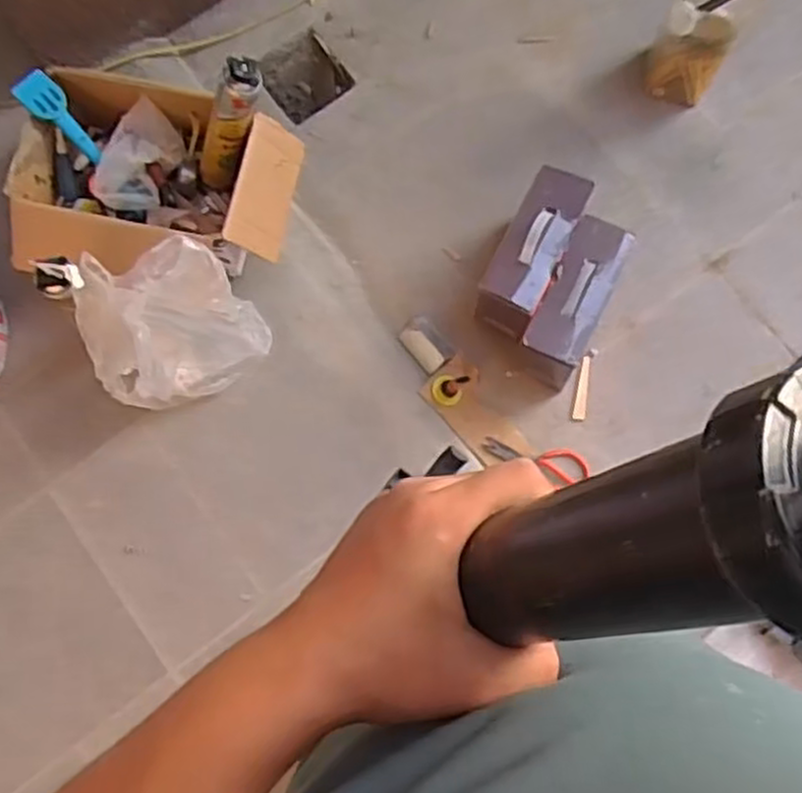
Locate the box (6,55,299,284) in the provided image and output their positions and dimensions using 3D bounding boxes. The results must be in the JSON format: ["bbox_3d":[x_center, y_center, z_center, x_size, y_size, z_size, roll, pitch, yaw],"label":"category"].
[{"bbox_3d":[-0.437,-0.387,1.348,0.471,0.282,0.365,8,80,2],"label":"box"}]

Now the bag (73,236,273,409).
[{"bbox_3d":[-0.380,-0.106,1.295,0.280,0.351,0.168,-11,80,-1],"label":"bag"}]

